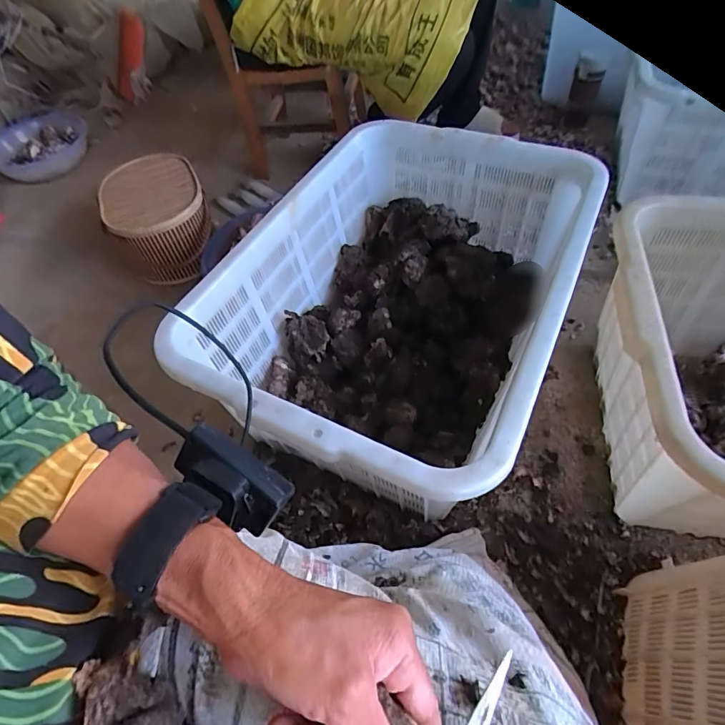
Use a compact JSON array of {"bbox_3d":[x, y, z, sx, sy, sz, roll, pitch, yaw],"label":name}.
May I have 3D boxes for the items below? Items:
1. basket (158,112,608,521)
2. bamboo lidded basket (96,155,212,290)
[{"bbox_3d":[0.072,-0.120,0.709,0.447,0.245,0.654,23,63,16],"label":"basket"},{"bbox_3d":[-0.458,-0.327,1.019,0.215,0.134,0.308,-23,61,-11],"label":"bamboo lidded basket"}]

